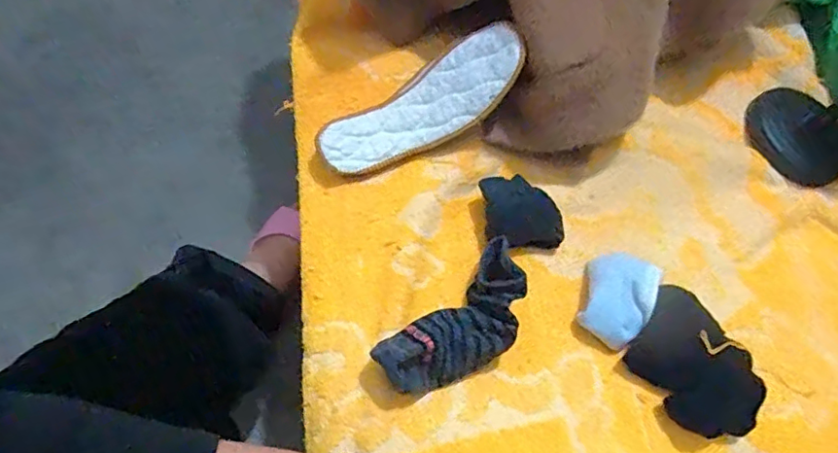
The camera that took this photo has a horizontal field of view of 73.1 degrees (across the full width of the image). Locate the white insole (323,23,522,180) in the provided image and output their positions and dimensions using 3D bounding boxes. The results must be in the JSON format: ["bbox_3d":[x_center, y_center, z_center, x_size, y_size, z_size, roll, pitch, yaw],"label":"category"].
[{"bbox_3d":[0.002,-0.108,0.503,0.192,0.049,0.070,-30,67,7],"label":"white insole"}]

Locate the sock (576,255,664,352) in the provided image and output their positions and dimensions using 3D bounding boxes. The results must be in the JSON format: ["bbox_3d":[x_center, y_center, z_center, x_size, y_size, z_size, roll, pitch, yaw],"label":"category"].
[{"bbox_3d":[0.166,0.061,0.473,0.053,0.038,0.076,22,64,6],"label":"sock"}]

